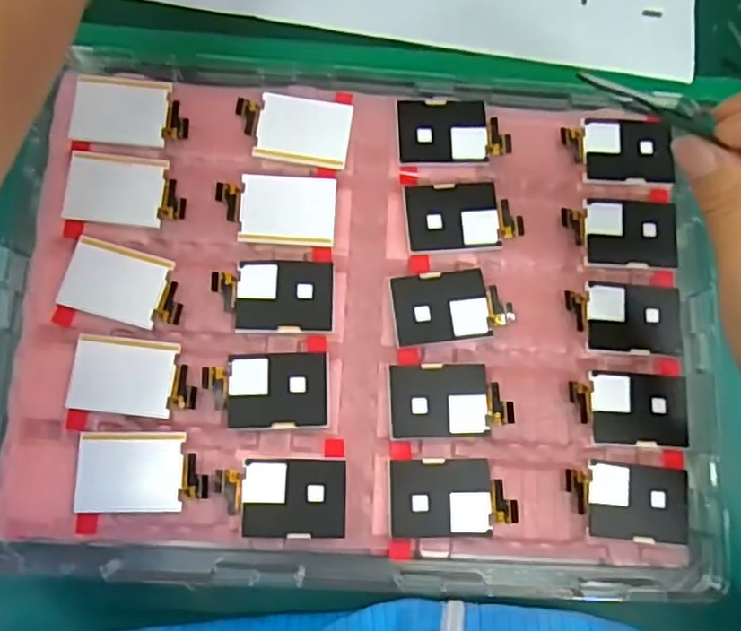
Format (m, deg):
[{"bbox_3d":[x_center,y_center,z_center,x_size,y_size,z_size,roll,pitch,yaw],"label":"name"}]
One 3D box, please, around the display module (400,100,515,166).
[{"bbox_3d":[0.042,-0.094,0.341,0.056,0.004,0.033,-1,84,-6],"label":"display module"}]

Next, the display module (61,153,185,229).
[{"bbox_3d":[-0.118,-0.061,0.323,0.055,0.004,0.034,5,78,-4],"label":"display module"}]

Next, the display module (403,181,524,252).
[{"bbox_3d":[0.046,-0.049,0.335,0.056,0.007,0.034,-2,78,-5],"label":"display module"}]

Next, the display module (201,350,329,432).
[{"bbox_3d":[-0.048,0.036,0.312,0.057,0.007,0.035,-1,79,-3],"label":"display module"}]

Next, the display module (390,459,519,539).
[{"bbox_3d":[0.038,0.084,0.306,0.056,0.004,0.035,0,81,-4],"label":"display module"}]

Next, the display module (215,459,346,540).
[{"bbox_3d":[-0.040,0.083,0.303,0.057,0.010,0.034,2,78,-4],"label":"display module"}]

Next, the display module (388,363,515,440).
[{"bbox_3d":[0.038,0.040,0.317,0.057,0.007,0.035,0,78,-5],"label":"display module"}]

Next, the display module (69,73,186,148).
[{"bbox_3d":[-0.118,-0.101,0.329,0.055,0.004,0.033,5,78,-4],"label":"display module"}]

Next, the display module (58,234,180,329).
[{"bbox_3d":[-0.115,-0.014,0.316,0.055,0.004,0.034,16,77,-1],"label":"display module"}]

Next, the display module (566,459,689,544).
[{"bbox_3d":[0.120,0.087,0.312,0.055,0.007,0.033,7,78,-3],"label":"display module"}]

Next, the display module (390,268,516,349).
[{"bbox_3d":[0.039,-0.005,0.326,0.056,0.007,0.034,-7,79,-6],"label":"display module"}]

